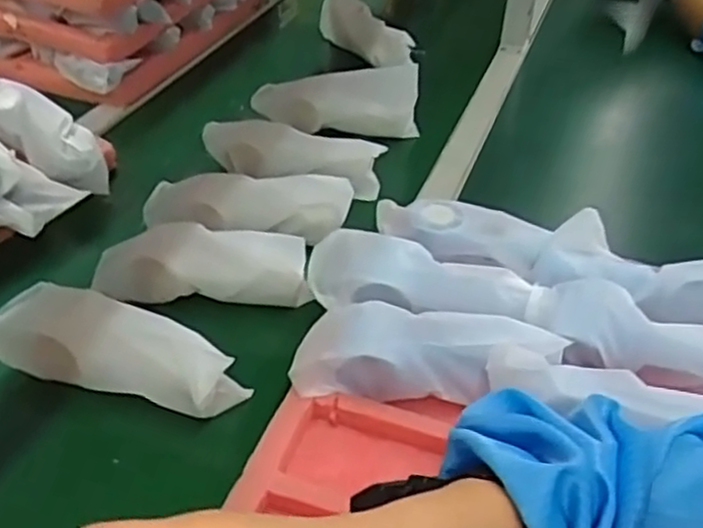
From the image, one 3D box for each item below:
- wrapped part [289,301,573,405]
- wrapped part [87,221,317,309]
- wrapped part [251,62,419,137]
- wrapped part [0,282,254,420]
[{"bbox_3d":[0.057,0.062,0.554,0.193,0.052,0.064,4,39,2],"label":"wrapped part"},{"bbox_3d":[-0.133,-0.002,0.656,0.184,0.071,0.051,4,39,2],"label":"wrapped part"},{"bbox_3d":[-0.020,-0.205,0.911,0.200,0.078,0.041,4,39,1],"label":"wrapped part"},{"bbox_3d":[-0.191,0.066,0.573,0.208,0.063,0.069,17,41,17],"label":"wrapped part"}]

